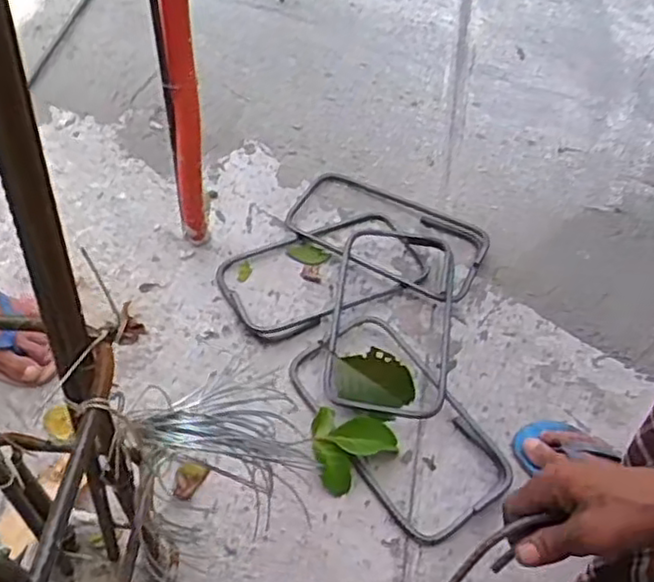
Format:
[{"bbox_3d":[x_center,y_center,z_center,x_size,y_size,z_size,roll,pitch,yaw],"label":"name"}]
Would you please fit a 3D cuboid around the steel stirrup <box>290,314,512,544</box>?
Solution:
[{"bbox_3d":[0.090,0.163,0.891,0.169,0.022,0.303,-28,62,-22],"label":"steel stirrup"}]

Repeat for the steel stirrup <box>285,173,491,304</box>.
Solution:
[{"bbox_3d":[0.090,-0.095,1.067,0.302,0.019,0.169,27,57,13],"label":"steel stirrup"}]

